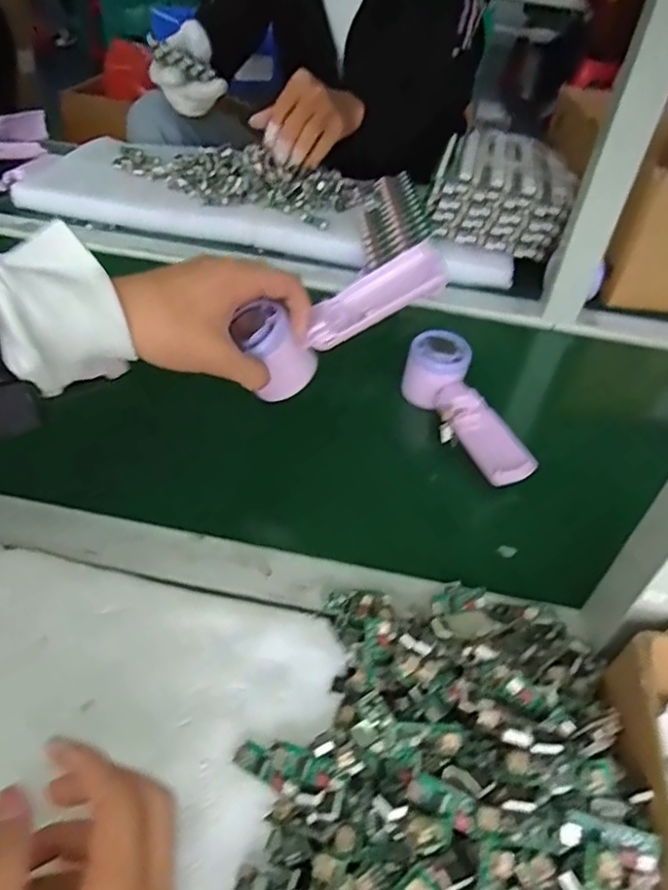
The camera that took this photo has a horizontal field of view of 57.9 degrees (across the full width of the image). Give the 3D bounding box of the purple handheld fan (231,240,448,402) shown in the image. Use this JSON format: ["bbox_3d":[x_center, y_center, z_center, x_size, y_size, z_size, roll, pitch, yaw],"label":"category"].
[{"bbox_3d":[0.005,-0.096,0.436,0.153,0.058,0.064,-29,48,4],"label":"purple handheld fan"}]

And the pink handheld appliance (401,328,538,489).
[{"bbox_3d":[0.114,-0.029,0.551,0.064,0.048,0.162,-17,61,-23],"label":"pink handheld appliance"}]

